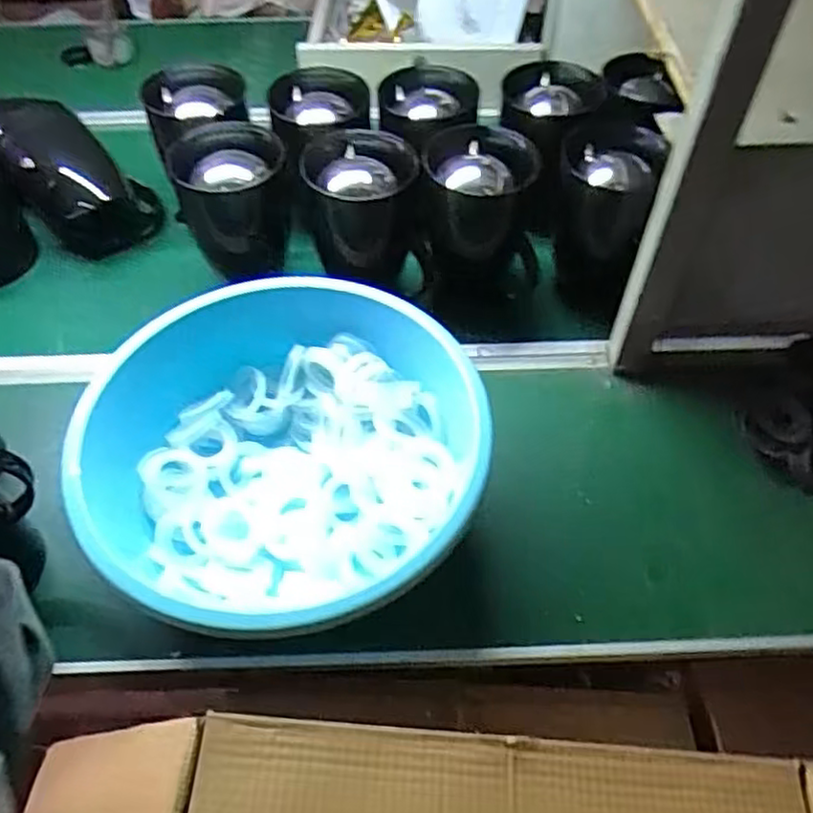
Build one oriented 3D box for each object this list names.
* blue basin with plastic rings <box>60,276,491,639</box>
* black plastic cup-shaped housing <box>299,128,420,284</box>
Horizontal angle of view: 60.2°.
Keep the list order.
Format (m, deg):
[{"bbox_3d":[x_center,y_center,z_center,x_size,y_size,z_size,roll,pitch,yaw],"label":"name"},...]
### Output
[{"bbox_3d":[-0.127,0.046,0.680,0.358,0.127,0.358,0,52,0],"label":"blue basin with plastic rings"},{"bbox_3d":[-0.052,-0.238,0.860,0.130,0.160,0.130,6,53,5],"label":"black plastic cup-shaped housing"}]

